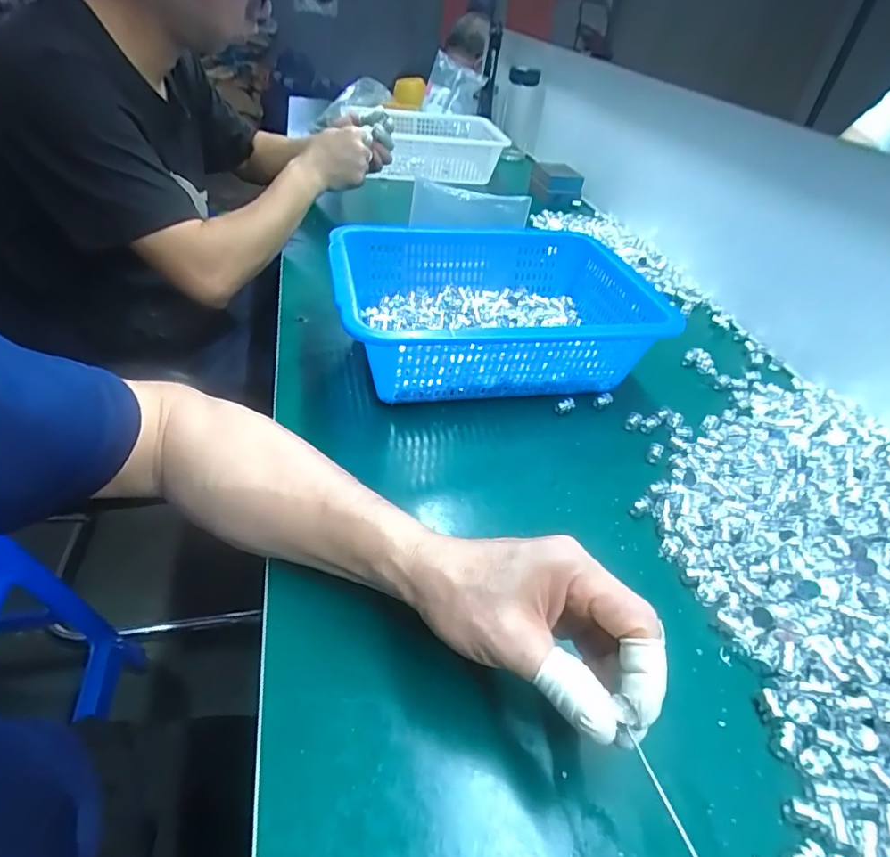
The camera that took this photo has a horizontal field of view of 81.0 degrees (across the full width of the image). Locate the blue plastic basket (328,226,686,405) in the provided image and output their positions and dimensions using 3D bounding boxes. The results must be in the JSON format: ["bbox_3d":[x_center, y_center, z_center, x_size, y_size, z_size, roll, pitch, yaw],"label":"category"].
[{"bbox_3d":[0.043,-0.113,0.526,0.299,0.098,0.234,-3,42,-12],"label":"blue plastic basket"}]

